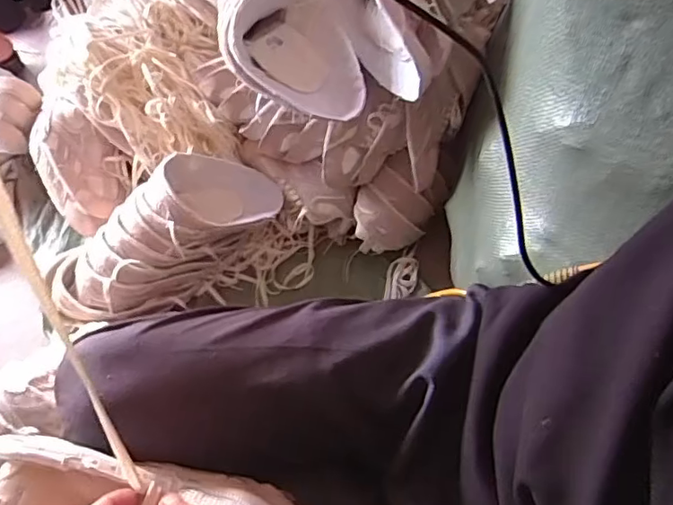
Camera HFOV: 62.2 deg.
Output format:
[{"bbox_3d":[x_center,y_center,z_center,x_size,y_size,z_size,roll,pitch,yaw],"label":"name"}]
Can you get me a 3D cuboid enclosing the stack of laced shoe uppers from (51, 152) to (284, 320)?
[{"bbox_3d":[-0.290,-0.022,0.957,0.420,0.201,0.152,-39,62,-19],"label":"stack of laced shoe uppers"}]

